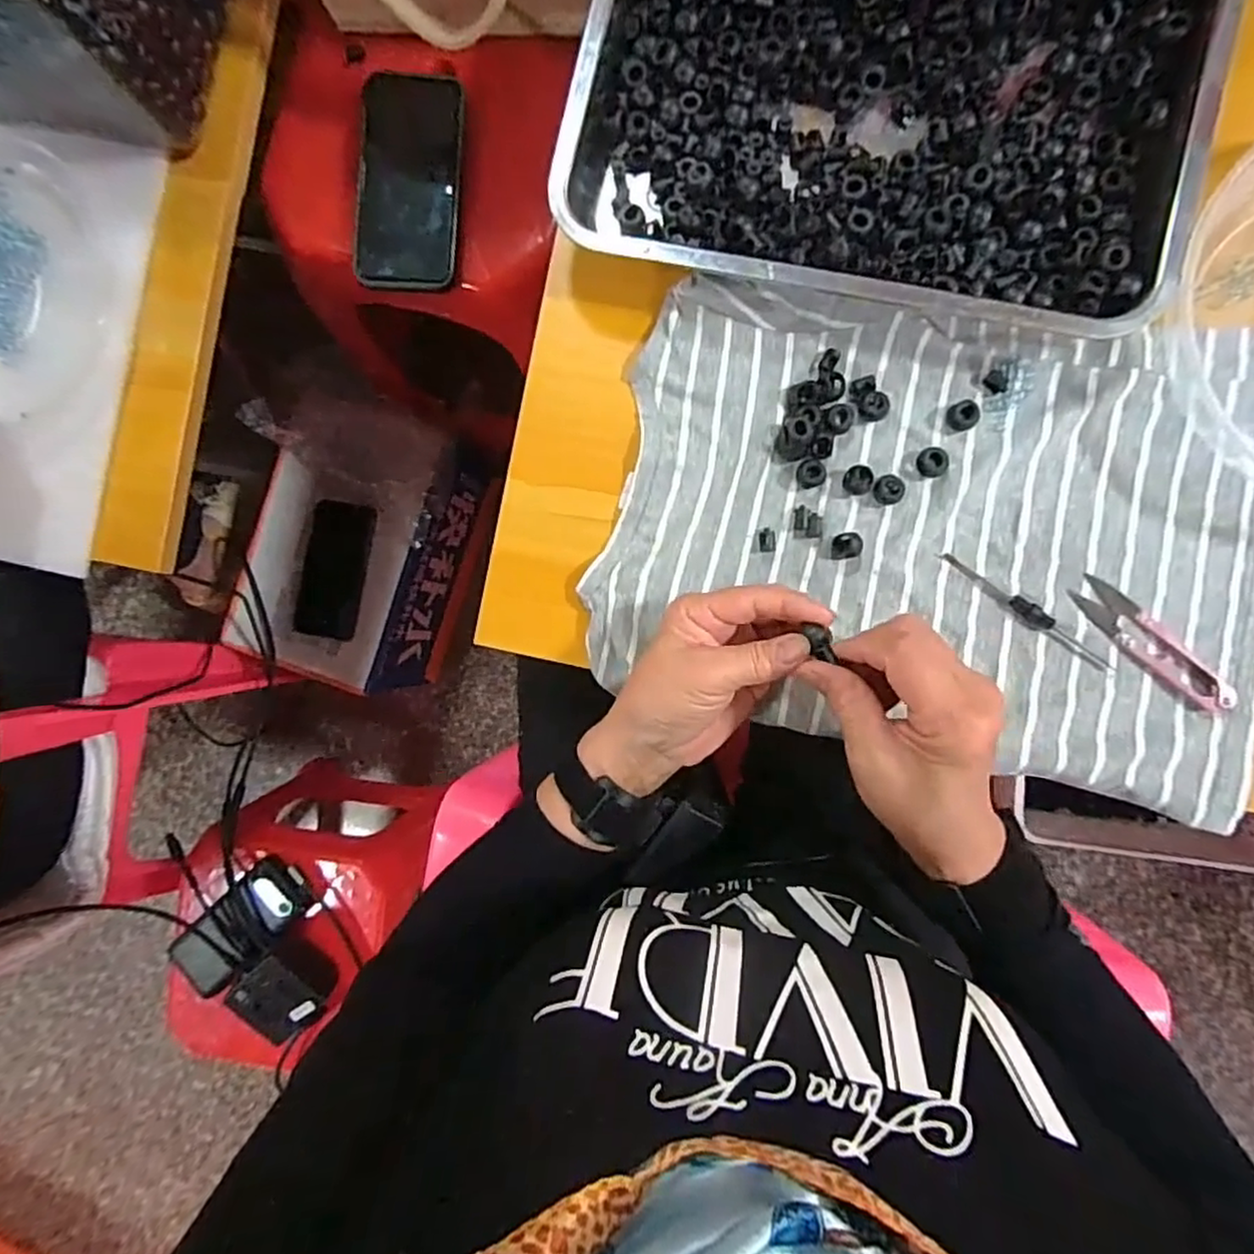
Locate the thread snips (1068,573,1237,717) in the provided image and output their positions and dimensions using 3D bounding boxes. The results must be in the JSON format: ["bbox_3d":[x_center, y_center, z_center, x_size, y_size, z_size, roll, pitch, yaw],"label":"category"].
[{"bbox_3d":[0.305,0.011,0.385,0.103,0.004,0.025,42,93,5],"label":"thread snips"}]

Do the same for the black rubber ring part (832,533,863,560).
[{"bbox_3d":[0.131,-0.048,0.399,0.017,0.014,0.015,-2,89,6],"label":"black rubber ring part"}]

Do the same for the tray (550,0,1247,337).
[{"bbox_3d":[0.145,-0.313,0.387,0.345,0.042,0.258,14,91,6],"label":"tray"}]

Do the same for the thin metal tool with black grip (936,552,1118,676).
[{"bbox_3d":[0.235,-0.009,0.391,0.115,0.006,0.011,39,93,5],"label":"thin metal tool with black grip"}]

